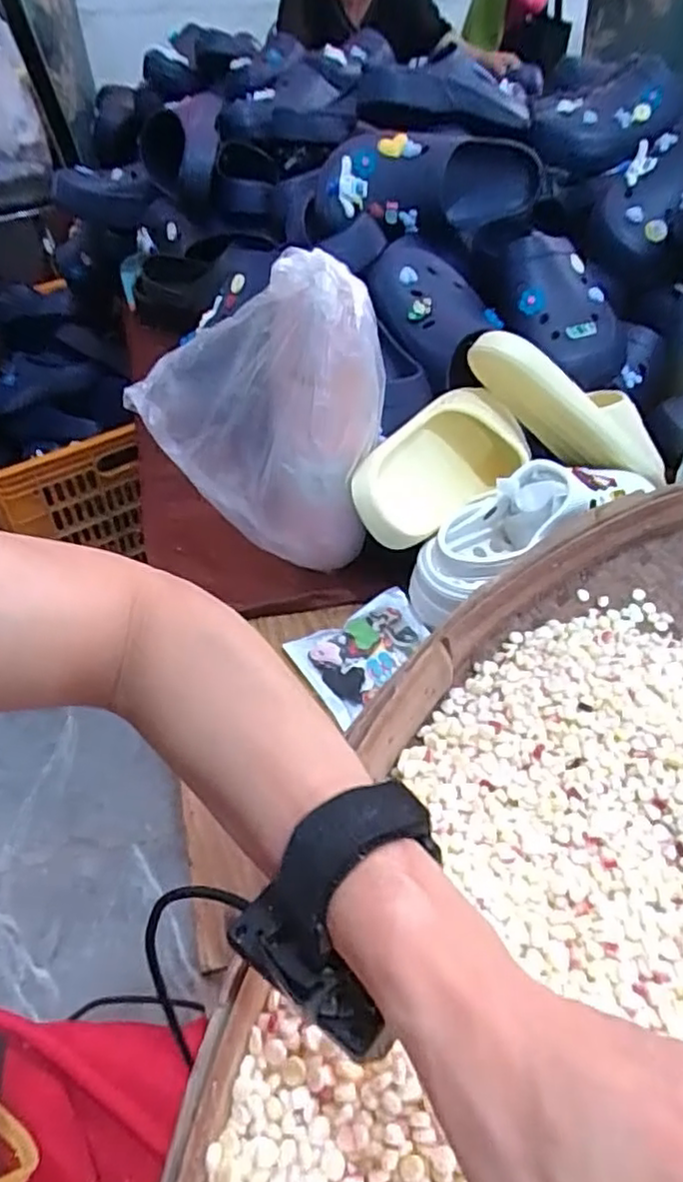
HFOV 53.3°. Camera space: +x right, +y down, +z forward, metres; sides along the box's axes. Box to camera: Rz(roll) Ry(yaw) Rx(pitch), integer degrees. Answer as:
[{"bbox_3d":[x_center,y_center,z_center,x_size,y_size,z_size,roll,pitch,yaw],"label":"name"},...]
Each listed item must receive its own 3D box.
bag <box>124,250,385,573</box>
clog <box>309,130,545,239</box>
[{"bbox_3d":[-0.064,-0.132,0.539,0.183,0.229,0.064,10,44,12],"label":"bag"},{"bbox_3d":[0.096,-0.481,0.803,0.259,0.090,0.100,-14,48,-13],"label":"clog"}]

